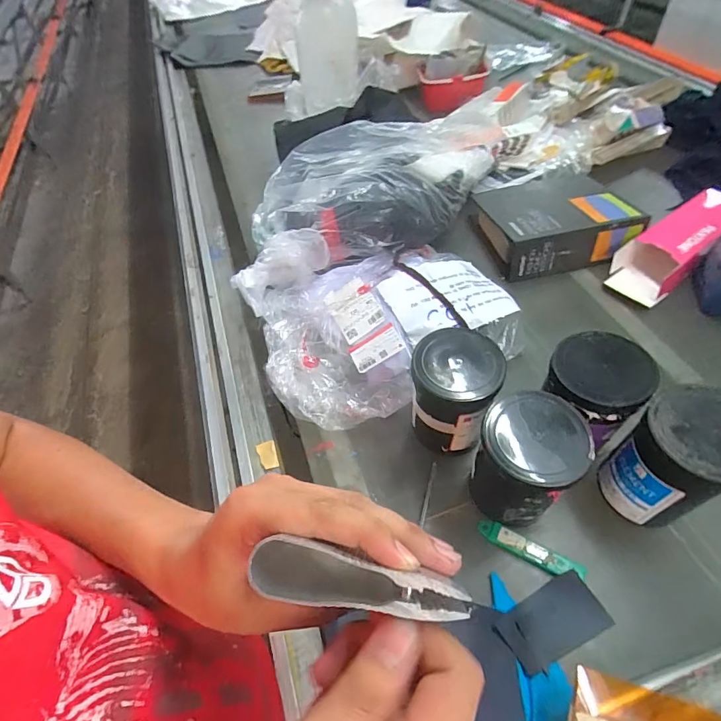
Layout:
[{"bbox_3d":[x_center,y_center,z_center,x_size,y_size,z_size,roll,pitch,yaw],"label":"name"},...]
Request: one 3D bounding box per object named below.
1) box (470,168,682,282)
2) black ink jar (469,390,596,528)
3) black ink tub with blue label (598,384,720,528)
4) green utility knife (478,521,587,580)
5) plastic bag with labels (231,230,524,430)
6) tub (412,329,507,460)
[{"bbox_3d":[0.378,-0.289,0.852,0.250,0.082,0.260,-12,53,-4],"label":"box"},{"bbox_3d":[0.191,0.123,0.500,0.103,0.155,0.105,-3,53,3],"label":"black ink jar"},{"bbox_3d":[0.357,0.116,0.484,0.101,0.158,0.098,-3,53,3],"label":"black ink tub with blue label"},{"bbox_3d":[0.207,0.232,0.519,0.126,0.012,0.023,22,58,20],"label":"green utility knife"},{"bbox_3d":[0.029,-0.090,0.698,0.402,0.115,0.332,-23,54,-12],"label":"plastic bag with labels"},{"bbox_3d":[0.123,0.045,0.566,0.104,0.150,0.101,-3,53,3],"label":"tub"}]

